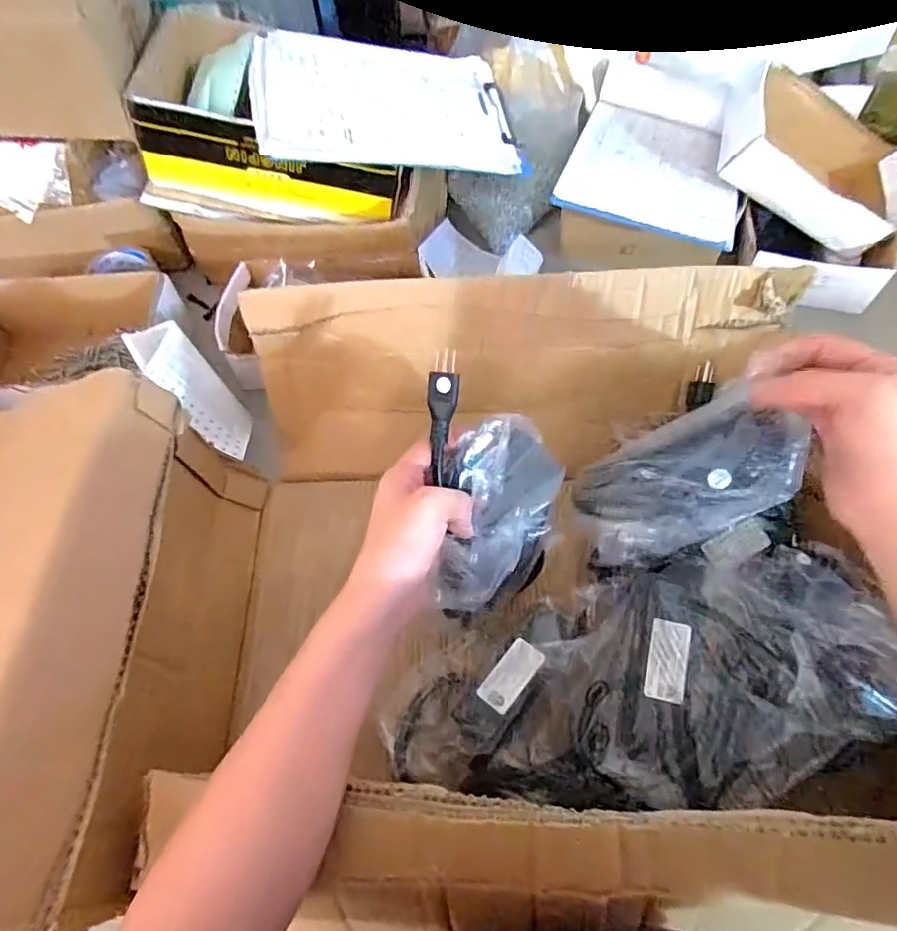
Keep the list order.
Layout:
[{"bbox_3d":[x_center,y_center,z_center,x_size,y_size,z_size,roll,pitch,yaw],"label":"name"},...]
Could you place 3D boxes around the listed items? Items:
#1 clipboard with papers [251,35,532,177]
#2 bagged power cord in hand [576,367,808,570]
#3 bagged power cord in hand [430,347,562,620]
[{"bbox_3d":[-0.072,-0.439,0.690,0.307,0.018,0.229,-4,63,-16],"label":"clipboard with papers"},{"bbox_3d":[0.199,0.011,0.461,0.190,0.045,0.097,-33,75,25],"label":"bagged power cord in hand"},{"bbox_3d":[0.025,0.016,0.404,0.103,0.083,0.146,13,62,11],"label":"bagged power cord in hand"}]

